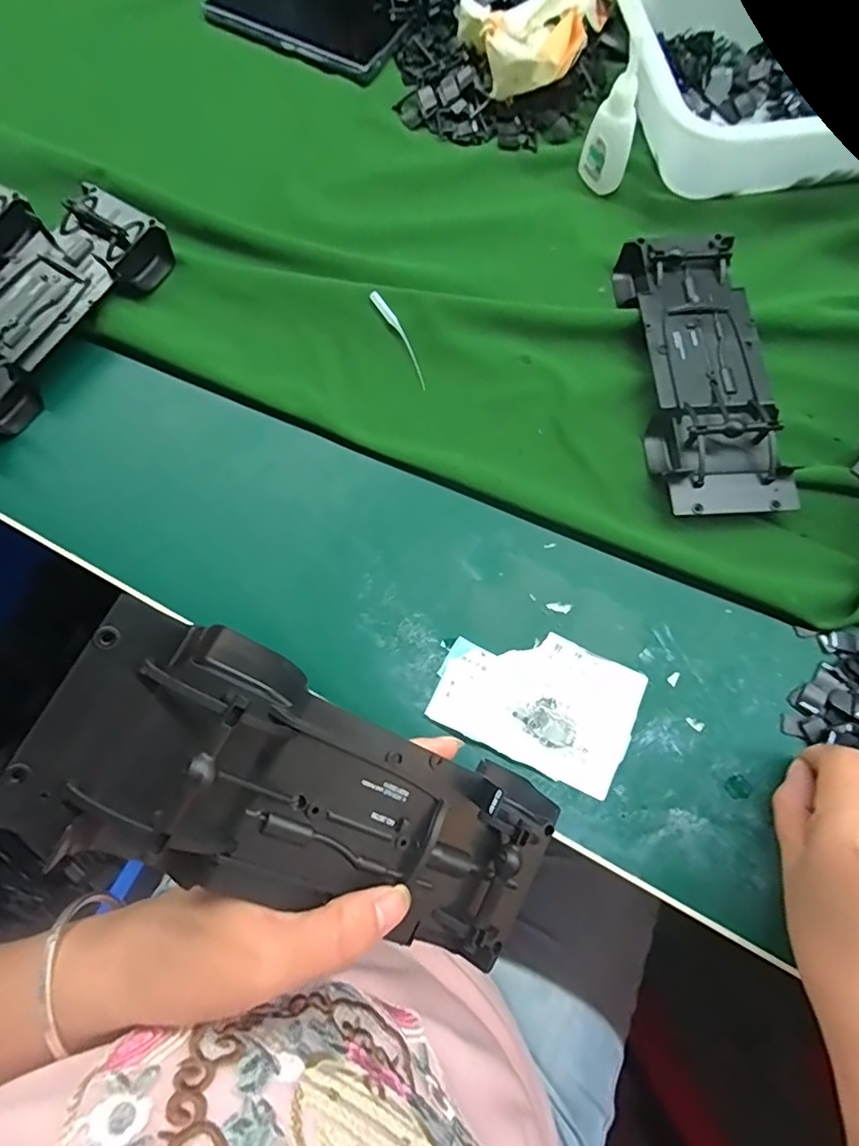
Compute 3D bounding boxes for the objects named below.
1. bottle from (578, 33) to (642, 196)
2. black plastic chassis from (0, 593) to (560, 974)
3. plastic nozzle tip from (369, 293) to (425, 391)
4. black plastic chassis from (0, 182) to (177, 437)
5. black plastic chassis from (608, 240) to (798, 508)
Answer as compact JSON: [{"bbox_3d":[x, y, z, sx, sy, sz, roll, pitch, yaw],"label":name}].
[{"bbox_3d":[0.121,-0.293,0.363,0.019,0.073,0.028,-34,77,-9],"label":"bottle"},{"bbox_3d":[-0.031,0.083,0.193,0.190,0.027,0.072,32,75,-23],"label":"black plastic chassis"},{"bbox_3d":[-0.018,-0.147,0.346,0.009,0.012,0.069,-28,76,-7],"label":"plastic nozzle tip"},{"bbox_3d":[-0.251,-0.161,0.349,0.070,0.031,0.193,36,78,9],"label":"black plastic chassis"},{"bbox_3d":[0.163,-0.124,0.331,0.071,0.028,0.185,-5,75,-1],"label":"black plastic chassis"}]

